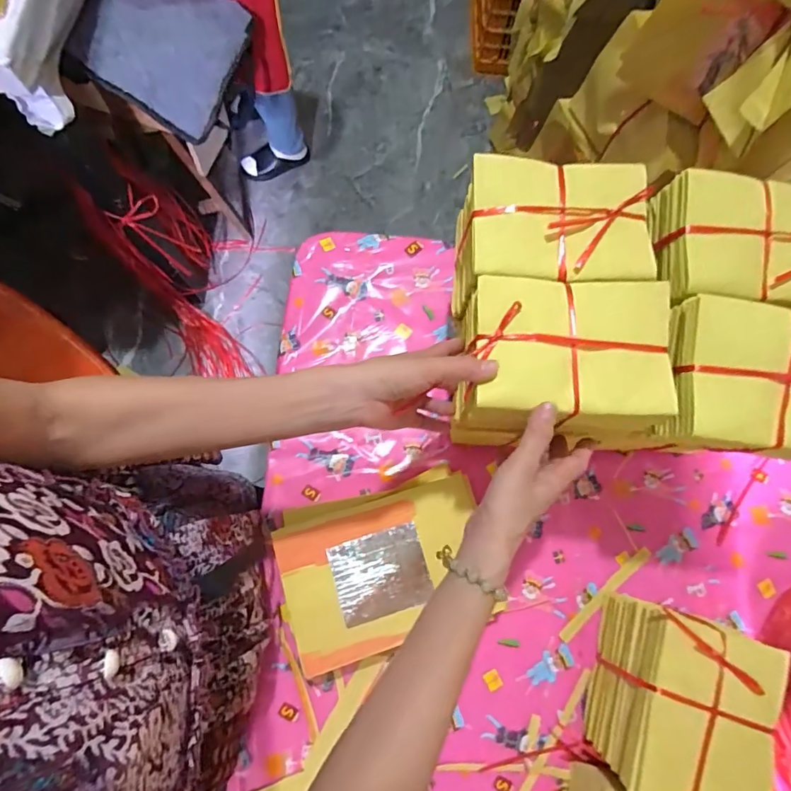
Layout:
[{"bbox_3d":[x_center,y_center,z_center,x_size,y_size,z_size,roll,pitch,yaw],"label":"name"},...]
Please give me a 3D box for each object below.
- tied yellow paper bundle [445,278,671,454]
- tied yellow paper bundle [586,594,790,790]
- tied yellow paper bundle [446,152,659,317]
[{"bbox_3d":[0.143,-0.023,0.455,0.173,0.121,0.131,2,75,-1],"label":"tied yellow paper bundle"},{"bbox_3d":[0.297,0.322,0.514,0.125,0.147,0.167,17,76,2],"label":"tied yellow paper bundle"},{"bbox_3d":[0.147,-0.151,0.478,0.165,0.099,0.122,2,75,-1],"label":"tied yellow paper bundle"}]

